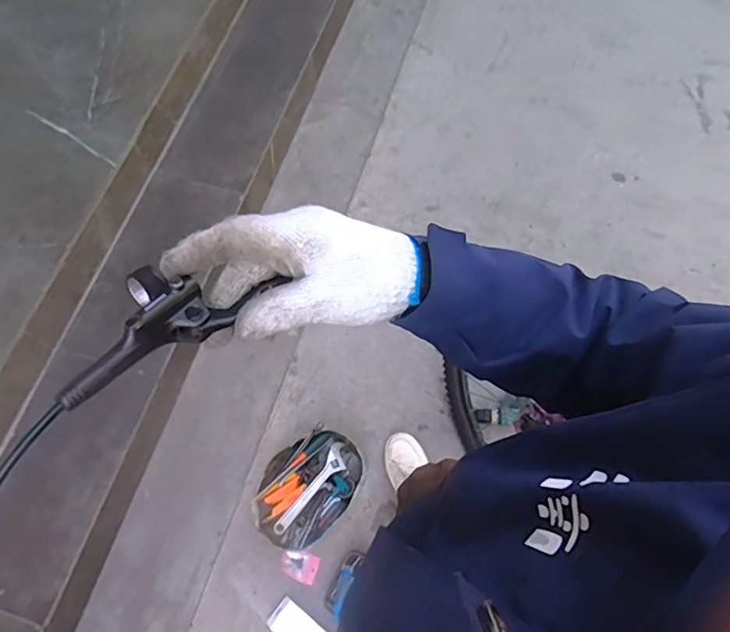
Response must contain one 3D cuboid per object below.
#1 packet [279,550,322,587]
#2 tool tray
[{"bbox_3d":[-0.165,0.625,1.346,0.097,0.012,0.067,18,70,7],"label":"packet"},{"bbox_3d":[-0.151,0.437,1.384,0.221,0.067,0.303,35,73,13],"label":"tool tray"}]

